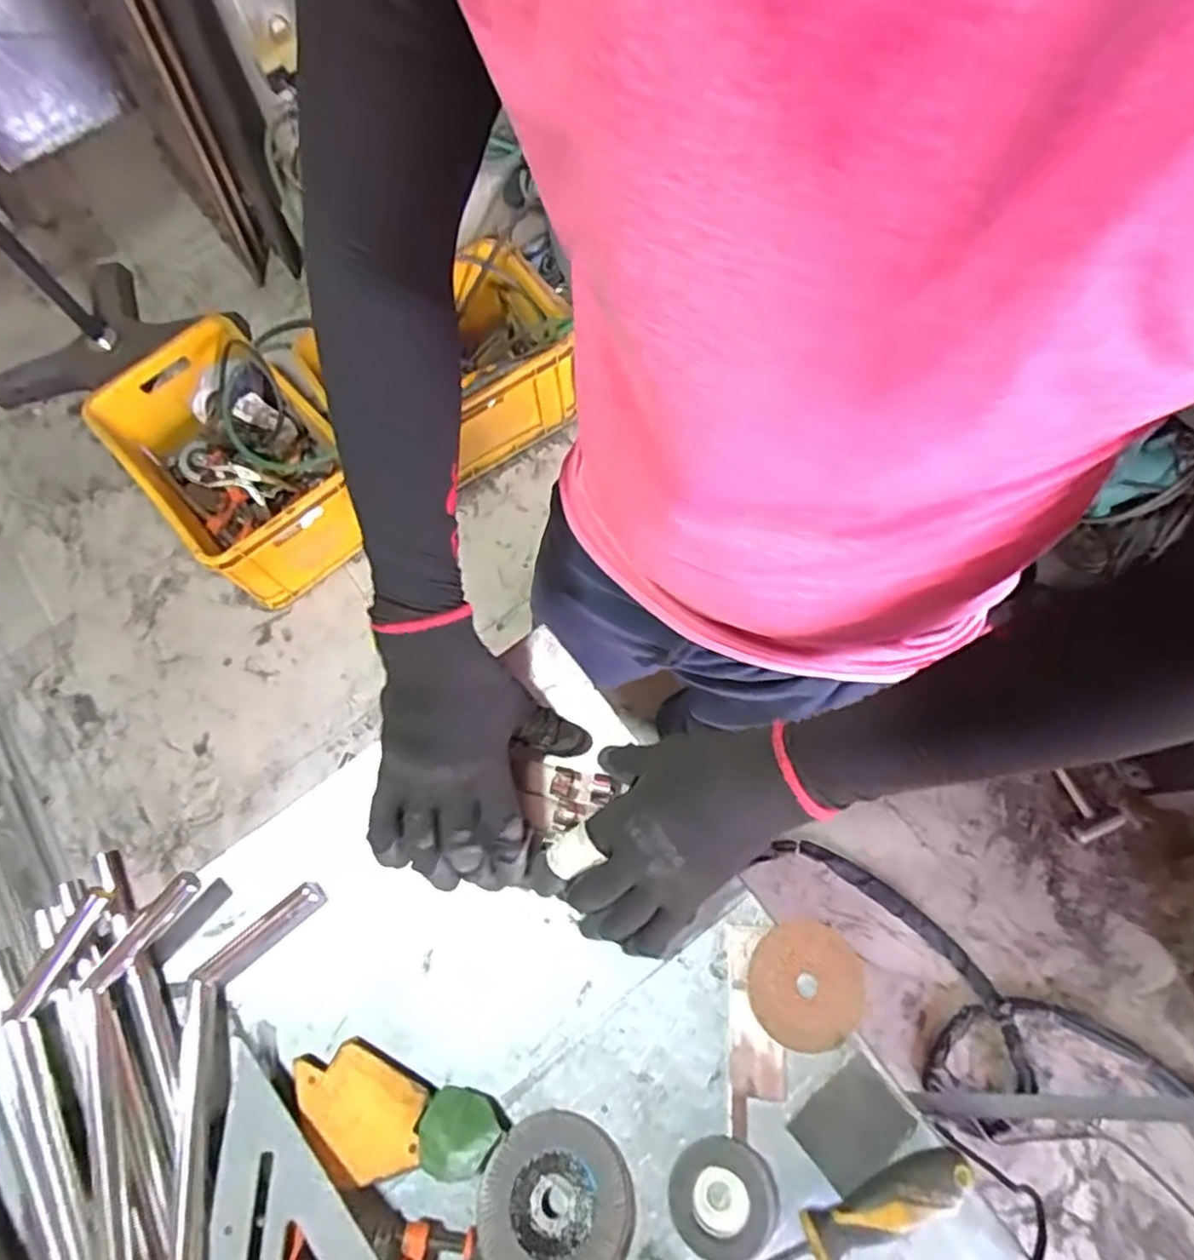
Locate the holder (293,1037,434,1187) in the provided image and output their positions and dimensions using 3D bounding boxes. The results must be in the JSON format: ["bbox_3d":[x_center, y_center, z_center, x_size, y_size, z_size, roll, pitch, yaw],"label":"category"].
[{"bbox_3d":[-0.161,0.320,0.460,0.097,0.012,0.062,27,74,10],"label":"holder"}]

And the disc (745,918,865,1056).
[{"bbox_3d":[0.149,0.254,0.491,0.078,0.007,0.083,-1,65,1],"label":"disc"}]

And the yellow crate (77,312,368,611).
[{"bbox_3d":[-0.778,-0.370,1.499,0.382,0.216,0.547,-40,75,-11],"label":"yellow crate"}]

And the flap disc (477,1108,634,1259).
[{"bbox_3d":[-0.026,0.370,0.441,0.095,0.013,0.092,3,52,-3],"label":"flap disc"}]

